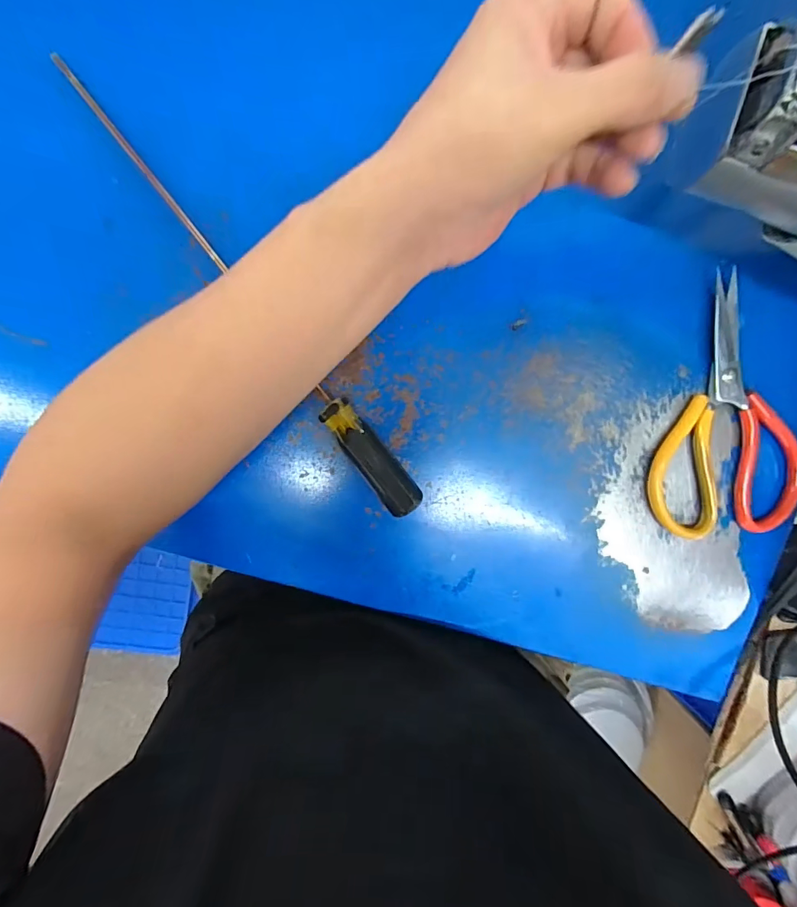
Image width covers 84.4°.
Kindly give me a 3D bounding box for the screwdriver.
[{"bbox_3d":[-0.101,-0.109,0.298,0.026,0.027,0.367,-37,96,3],"label":"screwdriver"}]

